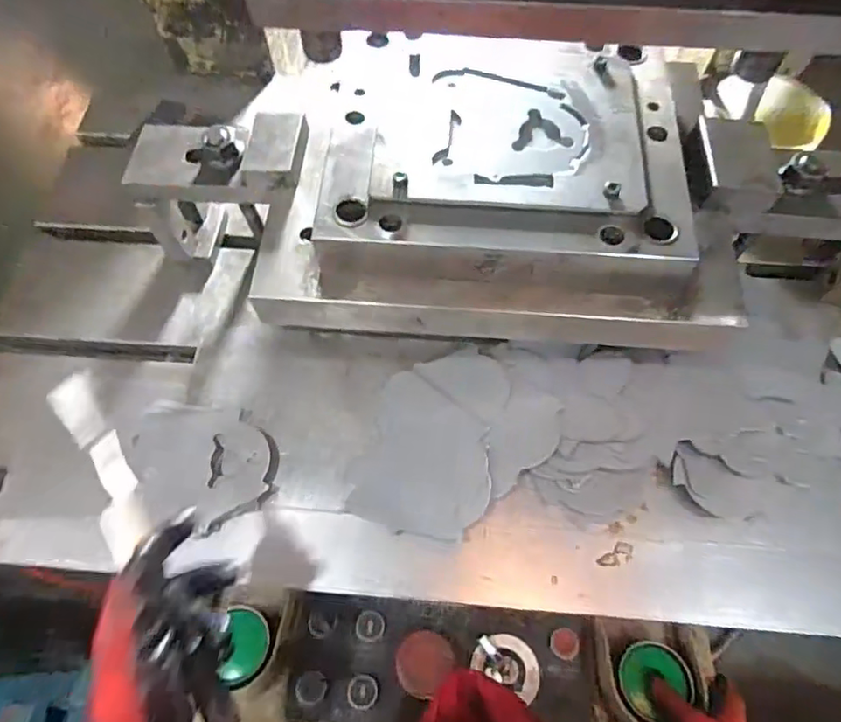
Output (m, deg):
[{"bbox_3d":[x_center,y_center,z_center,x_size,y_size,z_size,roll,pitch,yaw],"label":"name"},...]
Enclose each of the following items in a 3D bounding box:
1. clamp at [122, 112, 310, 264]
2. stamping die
[{"bbox_3d":[-0.207,-0.182,0.634,0.179,0.163,0.096,7,64,4],"label":"clamp"},{"bbox_3d":[0.075,-0.171,0.549,0.423,0.092,0.294,2,63,1],"label":"stamping die"}]

